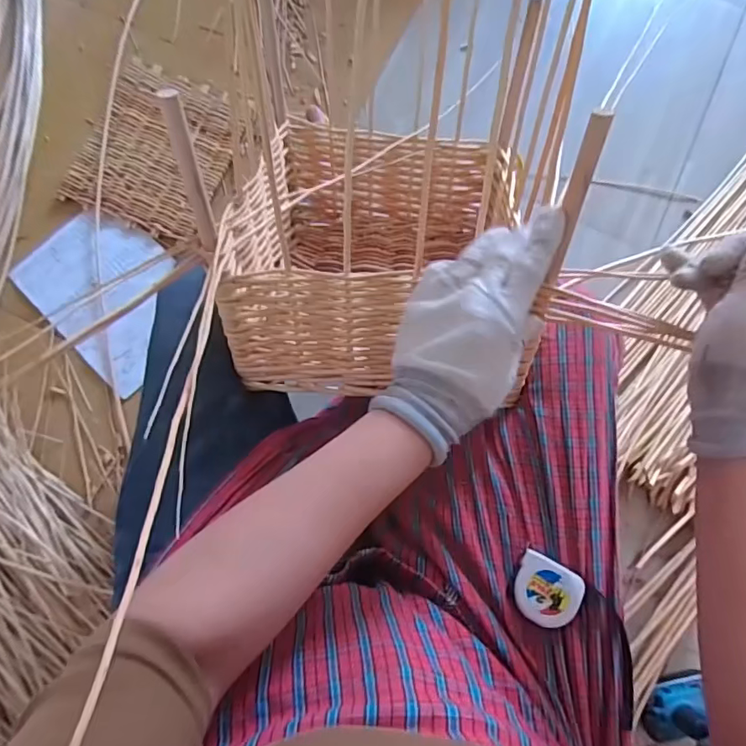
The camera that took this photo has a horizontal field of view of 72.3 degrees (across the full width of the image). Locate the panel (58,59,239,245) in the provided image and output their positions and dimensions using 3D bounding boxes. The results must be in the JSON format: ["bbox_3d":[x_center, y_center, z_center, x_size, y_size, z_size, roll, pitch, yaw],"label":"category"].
[{"bbox_3d":[-0.383,-0.402,0.925,0.239,0.025,0.297,21,79,-4],"label":"panel"}]

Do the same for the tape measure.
[{"bbox_3d":[0.144,0.181,0.421,0.050,0.011,0.050,27,81,5],"label":"tape measure"}]

